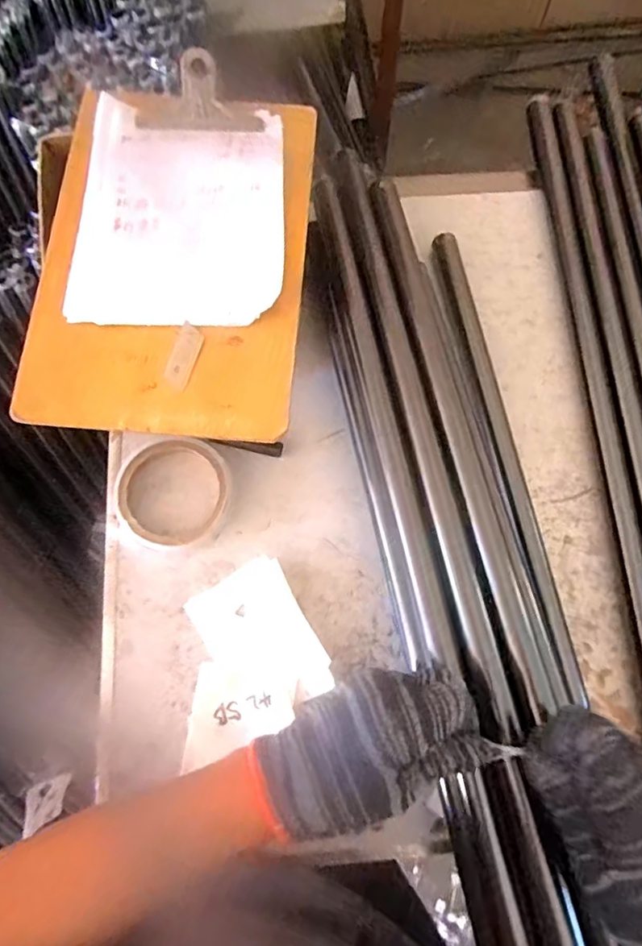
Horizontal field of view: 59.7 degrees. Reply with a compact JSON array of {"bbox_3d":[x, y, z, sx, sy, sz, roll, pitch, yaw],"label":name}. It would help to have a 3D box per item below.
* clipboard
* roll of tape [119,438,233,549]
[{"bbox_3d":[-0.106,-0.166,0.420,0.188,0.018,0.282,6,75,1],"label":"clipboard"},{"bbox_3d":[-0.125,0.016,0.475,0.092,0.020,0.096,0,75,0],"label":"roll of tape"}]

